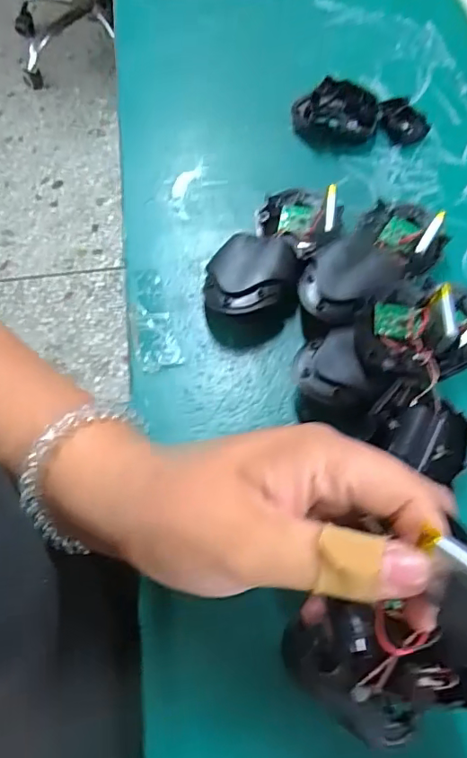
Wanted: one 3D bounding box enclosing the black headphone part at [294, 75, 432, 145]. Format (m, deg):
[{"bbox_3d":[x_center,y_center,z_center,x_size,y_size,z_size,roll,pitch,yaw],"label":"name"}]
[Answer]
[{"bbox_3d":[0.092,-0.192,0.380,0.095,0.018,0.046,12,64,7],"label":"black headphone part"}]

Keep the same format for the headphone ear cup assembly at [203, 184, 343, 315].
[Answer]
[{"bbox_3d":[0.025,-0.077,0.317,0.051,0.028,0.112,30,67,15],"label":"headphone ear cup assembly"}]

